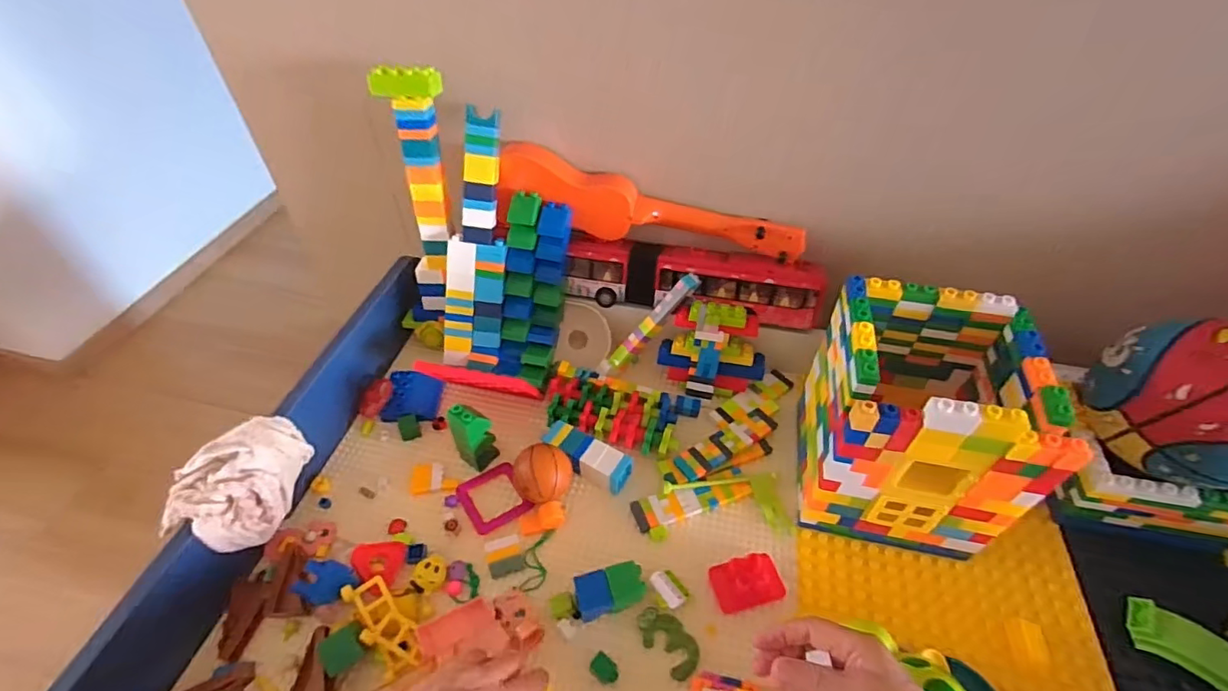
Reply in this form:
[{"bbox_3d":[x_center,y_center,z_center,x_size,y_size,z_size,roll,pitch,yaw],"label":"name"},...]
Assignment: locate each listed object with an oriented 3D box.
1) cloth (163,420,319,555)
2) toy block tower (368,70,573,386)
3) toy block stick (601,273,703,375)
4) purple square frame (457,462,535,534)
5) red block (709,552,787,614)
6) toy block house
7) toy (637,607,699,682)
[{"bbox_3d":[-0.337,0.124,0.493,0.070,0.067,0.116,8,48,7],"label":"cloth"},{"bbox_3d":[-0.147,-0.126,0.622,0.188,0.332,0.080,-4,20,-11],"label":"toy block tower"},{"bbox_3d":[0.041,-0.022,0.642,0.161,0.016,0.020,-47,52,20],"label":"toy block stick"},{"bbox_3d":[-0.124,0.157,0.557,0.060,0.009,0.065,-24,52,-21],"label":"purple square frame"},{"bbox_3d":[0.124,0.220,0.498,0.061,0.029,0.042,-7,48,-8],"label":"red block"},{"bbox_3d":[0.280,0.067,0.505,0.159,0.199,0.168,10,48,8],"label":"toy block house"},{"bbox_3d":[0.048,0.257,0.471,0.034,0.005,0.063,-34,56,-28],"label":"toy"}]

